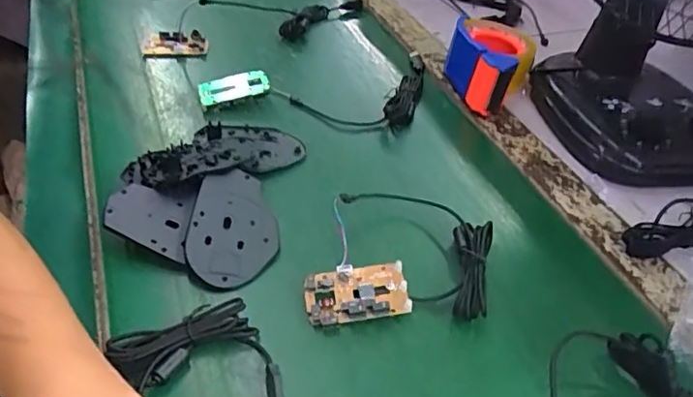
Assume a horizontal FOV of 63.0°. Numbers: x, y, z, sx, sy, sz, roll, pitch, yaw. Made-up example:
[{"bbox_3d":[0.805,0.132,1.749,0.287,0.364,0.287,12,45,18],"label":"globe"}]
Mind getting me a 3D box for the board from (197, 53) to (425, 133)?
[{"bbox_3d":[-0.033,-0.145,0.665,0.242,0.022,0.174,9,42,4],"label":"board"}]

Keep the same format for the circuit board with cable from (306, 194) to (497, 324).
[{"bbox_3d":[0.048,0.045,0.457,0.133,0.034,0.142,13,42,8],"label":"circuit board with cable"}]

